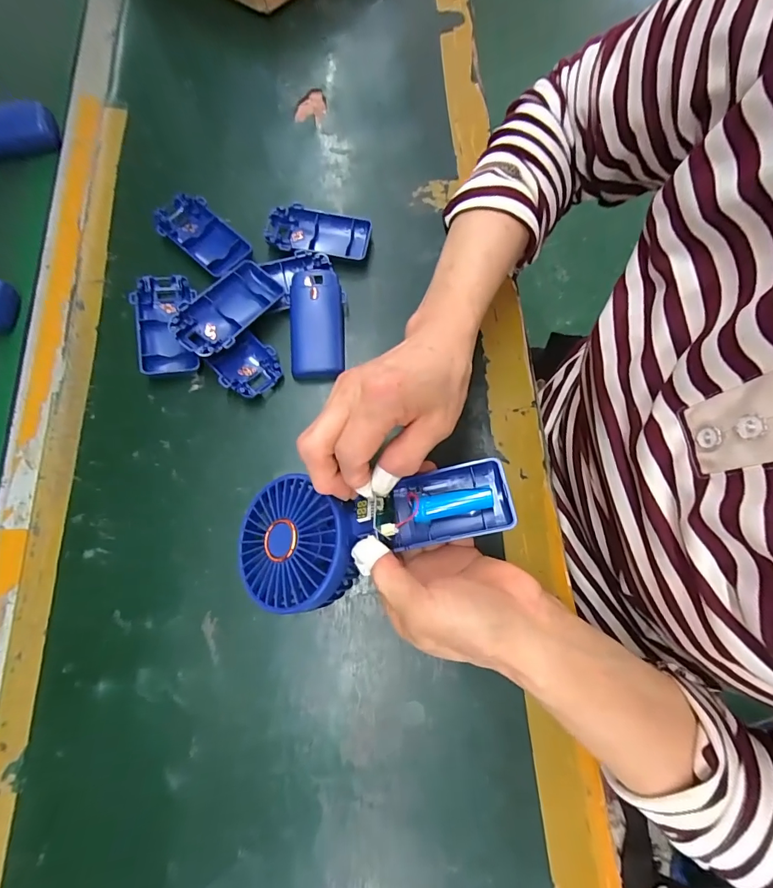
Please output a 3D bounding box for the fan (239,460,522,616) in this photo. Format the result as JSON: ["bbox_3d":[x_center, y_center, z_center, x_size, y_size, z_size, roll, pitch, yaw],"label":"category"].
[{"bbox_3d":[-0.014,0.049,0.266,0.180,0.031,0.082,-15,75,7],"label":"fan"}]

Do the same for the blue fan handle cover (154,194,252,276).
[{"bbox_3d":[-0.165,-0.190,0.389,0.096,0.012,0.047,37,77,9],"label":"blue fan handle cover"}]

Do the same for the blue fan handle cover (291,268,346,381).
[{"bbox_3d":[-0.059,-0.103,0.363,0.045,0.024,0.092,-3,74,-2],"label":"blue fan handle cover"}]

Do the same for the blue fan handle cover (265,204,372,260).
[{"bbox_3d":[-0.062,-0.192,0.389,0.093,0.011,0.050,5,74,0],"label":"blue fan handle cover"}]

